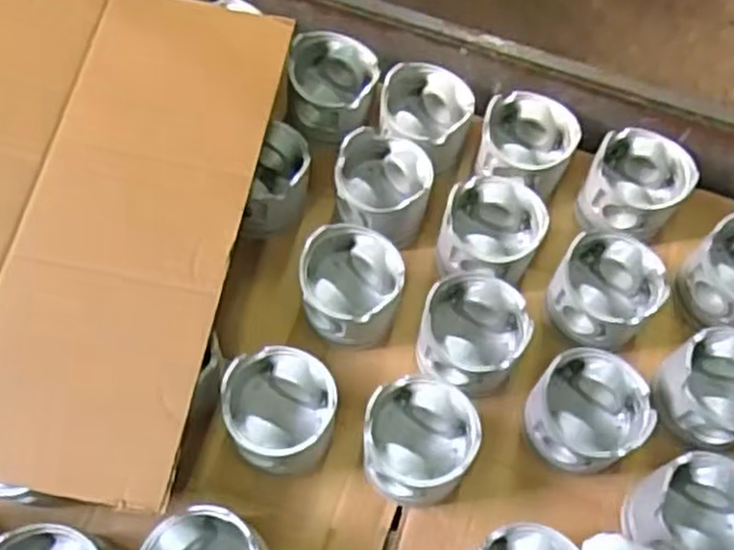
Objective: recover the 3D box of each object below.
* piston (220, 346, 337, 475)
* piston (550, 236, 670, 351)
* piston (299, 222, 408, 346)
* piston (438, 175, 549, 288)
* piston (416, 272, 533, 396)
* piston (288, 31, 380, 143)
[{"bbox_3d":[-0.072,0.116,0.652,0.089,0.086,0.095,1,65,-3],"label":"piston"},{"bbox_3d":[0.221,0.015,0.709,0.096,0.074,0.093,1,65,-3],"label":"piston"},{"bbox_3d":[-0.015,0.012,0.703,0.093,0.075,0.100,9,65,1],"label":"piston"},{"bbox_3d":[0.120,-0.037,0.735,0.092,0.086,0.100,1,65,-3],"label":"piston"},{"bbox_3d":[0.096,0.058,0.693,0.090,0.086,0.092,1,65,-3],"label":"piston"},{"bbox_3d":[-0.035,-0.196,0.791,0.090,0.062,0.100,14,65,3],"label":"piston"}]

